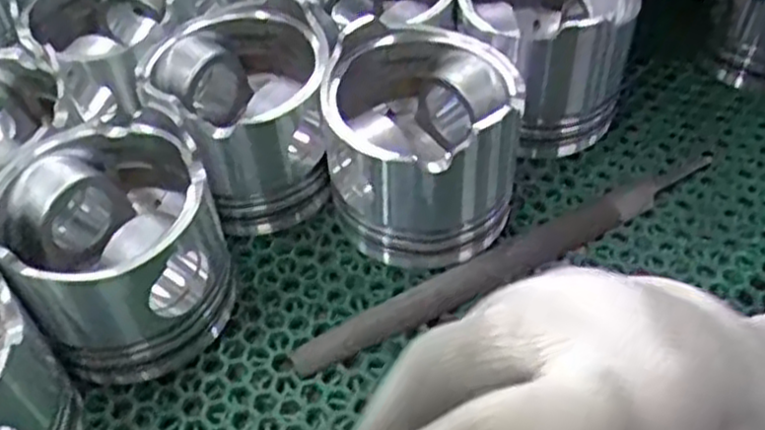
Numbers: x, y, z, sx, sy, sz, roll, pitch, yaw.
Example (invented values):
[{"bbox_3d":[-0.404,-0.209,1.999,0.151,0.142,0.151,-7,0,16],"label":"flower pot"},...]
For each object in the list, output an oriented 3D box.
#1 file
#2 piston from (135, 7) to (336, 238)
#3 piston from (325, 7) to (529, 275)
[{"bbox_3d":[0.069,0.019,0.385,0.240,0.005,0.020,-25,51,-17],"label":"file"},{"bbox_3d":[-0.071,-0.049,0.402,0.086,0.094,0.096,-22,50,-15],"label":"piston"},{"bbox_3d":[0.020,-0.037,0.381,0.089,0.088,0.088,-2,48,3],"label":"piston"}]

